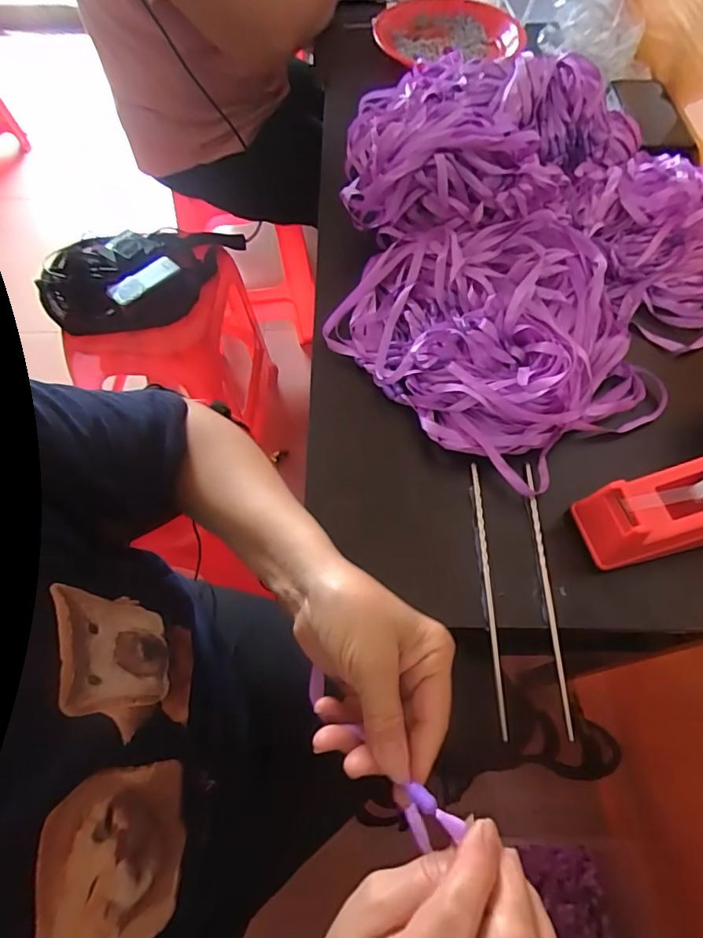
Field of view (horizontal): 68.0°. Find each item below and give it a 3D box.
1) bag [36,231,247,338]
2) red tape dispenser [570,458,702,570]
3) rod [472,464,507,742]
[{"bbox_3d":[-0.386,-0.376,1.006,0.392,0.104,0.245,-23,65,-13],"label":"bag"},{"bbox_3d":[0.268,0.031,0.425,0.154,0.072,0.062,-11,63,-7],"label":"red tape dispenser"},{"bbox_3d":[0.113,0.096,0.428,0.007,0.009,0.219,0,62,-1],"label":"rod"}]

